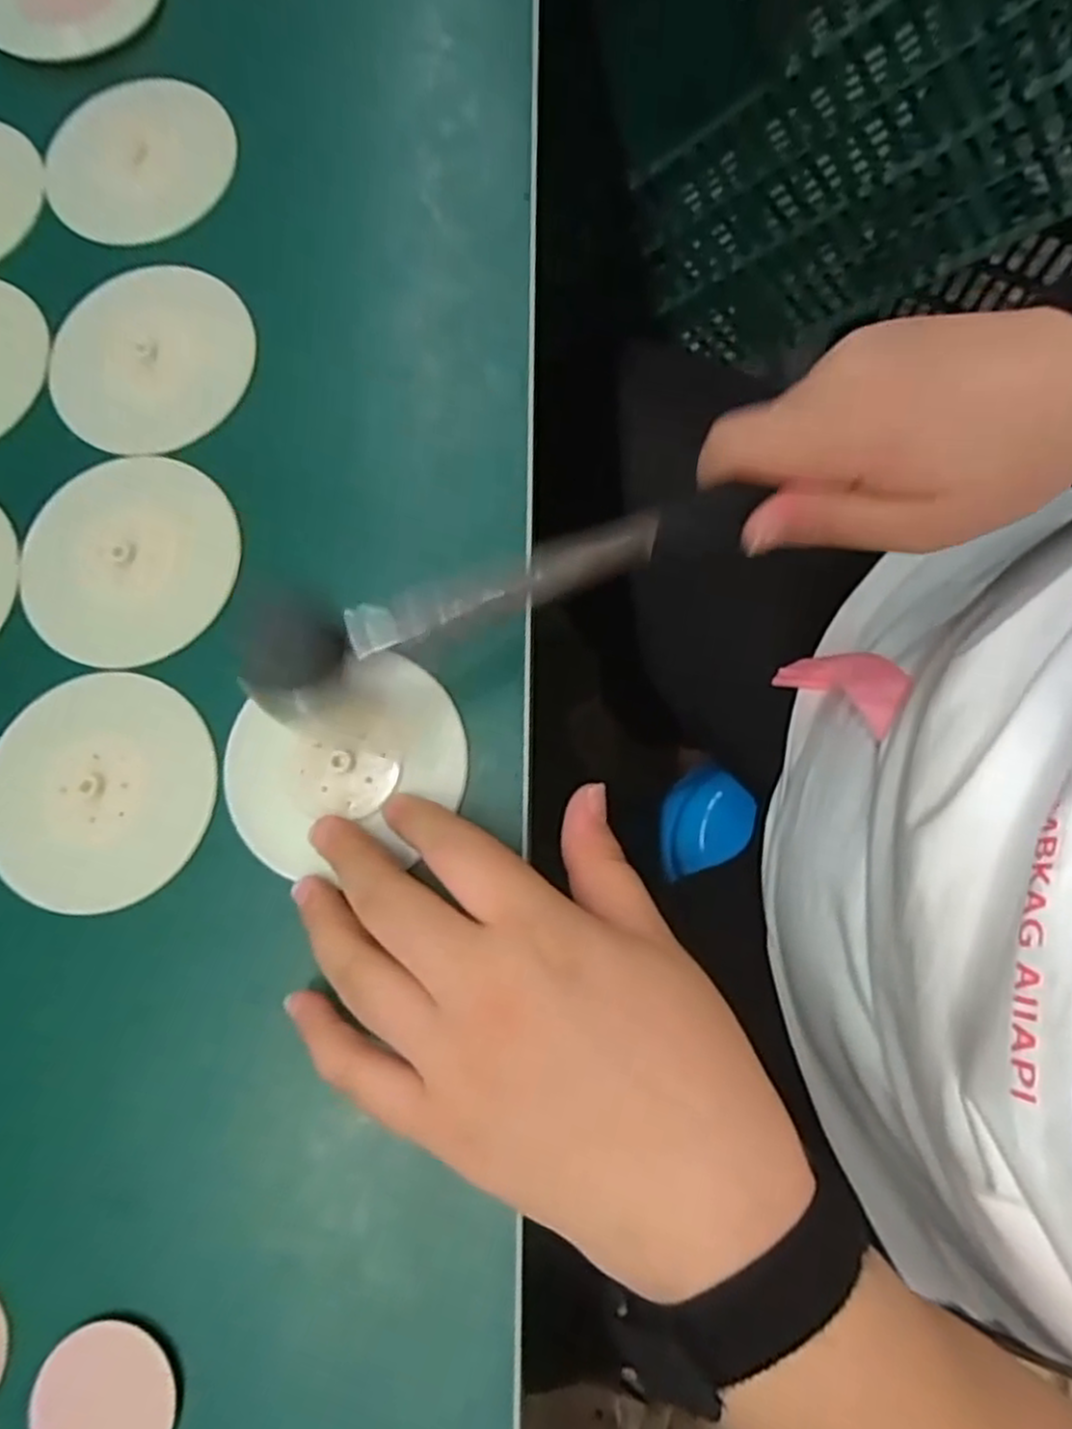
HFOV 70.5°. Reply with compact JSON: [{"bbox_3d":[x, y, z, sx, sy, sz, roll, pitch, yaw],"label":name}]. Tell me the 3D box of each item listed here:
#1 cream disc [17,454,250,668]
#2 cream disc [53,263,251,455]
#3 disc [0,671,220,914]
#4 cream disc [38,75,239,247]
[{"bbox_3d":[-0.159,-0.061,0.296,0.083,0.004,0.082,0,78,0],"label":"cream disc"},{"bbox_3d":[-0.159,-0.149,0.314,0.081,0.005,0.082,0,78,0],"label":"cream disc"},{"bbox_3d":[-0.160,0.027,0.276,0.085,0.004,0.083,0,78,0],"label":"disc"},{"bbox_3d":[-0.178,-0.250,0.341,0.085,0.004,0.082,-1,81,5],"label":"cream disc"}]

